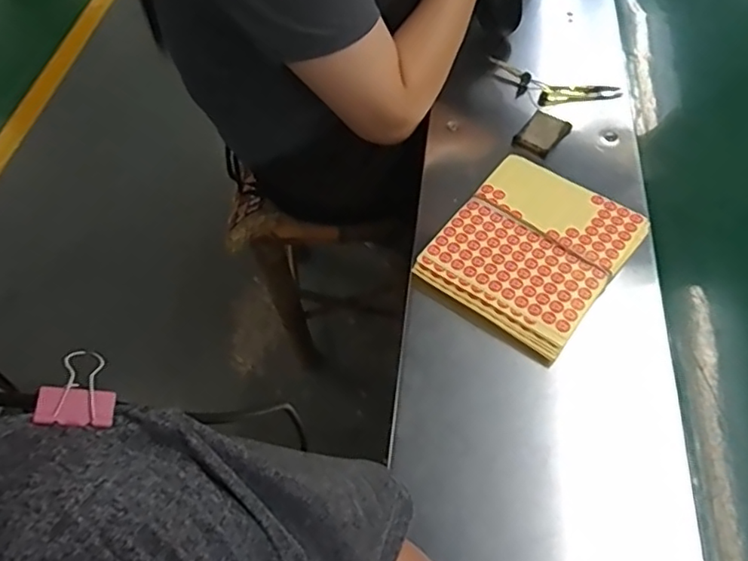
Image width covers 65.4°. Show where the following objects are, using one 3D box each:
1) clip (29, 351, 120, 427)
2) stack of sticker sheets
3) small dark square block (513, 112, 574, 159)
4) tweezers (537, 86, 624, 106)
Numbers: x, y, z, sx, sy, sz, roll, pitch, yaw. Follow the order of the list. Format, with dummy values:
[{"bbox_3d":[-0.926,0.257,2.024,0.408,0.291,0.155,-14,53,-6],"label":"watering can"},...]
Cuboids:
[{"bbox_3d":[-0.109,0.040,0.218,0.025,0.013,0.024,14,59,-23],"label":"clip"},{"bbox_3d":[0.158,-0.035,0.581,0.159,0.019,0.189,35,66,23],"label":"stack of sticker sheets"},{"bbox_3d":[0.198,-0.172,0.685,0.043,0.015,0.061,38,67,24],"label":"small dark square block"},{"bbox_3d":[0.255,-0.231,0.722,0.097,0.010,0.028,-6,57,0],"label":"tweezers"}]

